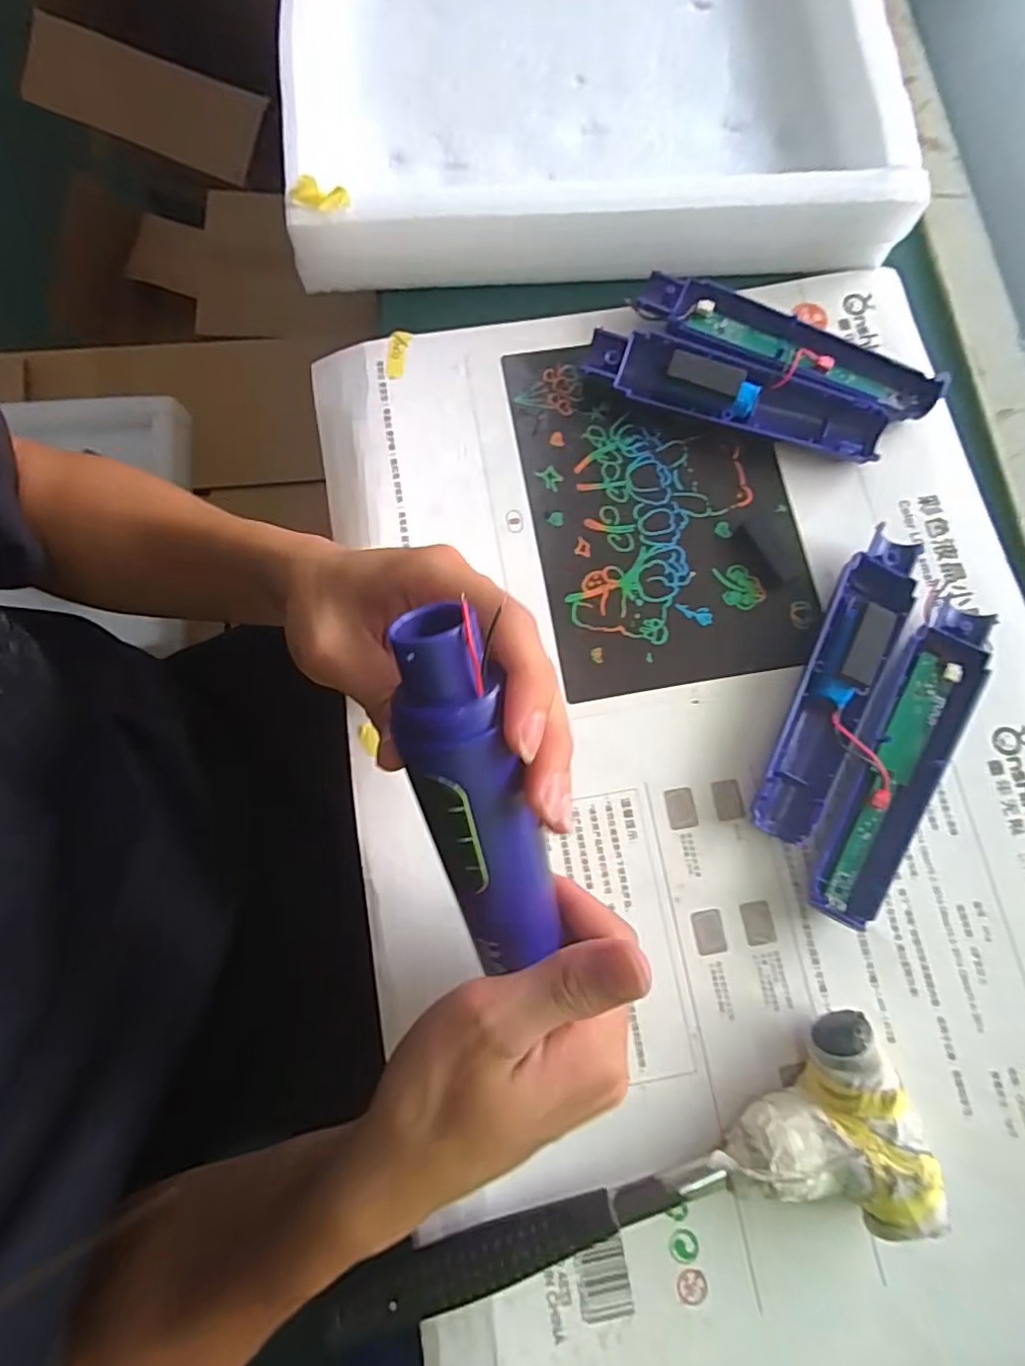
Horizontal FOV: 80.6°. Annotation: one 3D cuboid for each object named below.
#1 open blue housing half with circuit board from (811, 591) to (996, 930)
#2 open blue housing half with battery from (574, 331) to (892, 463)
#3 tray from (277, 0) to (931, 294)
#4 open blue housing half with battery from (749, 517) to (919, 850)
[{"bbox_3d":[0.192,0.037,0.299,0.035,0.024,0.168,29,78,5],"label":"open blue housing half with circuit board"},{"bbox_3d":[0.123,-0.161,0.337,0.166,0.029,0.033,19,77,3],"label":"open blue housing half with battery"},{"bbox_3d":[0.044,-0.381,0.374,0.350,0.051,0.294,-1,77,-2],"label":"tray"},{"bbox_3d":[0.164,-0.001,0.307,0.034,0.028,0.166,26,77,4],"label":"open blue housing half with battery"}]

